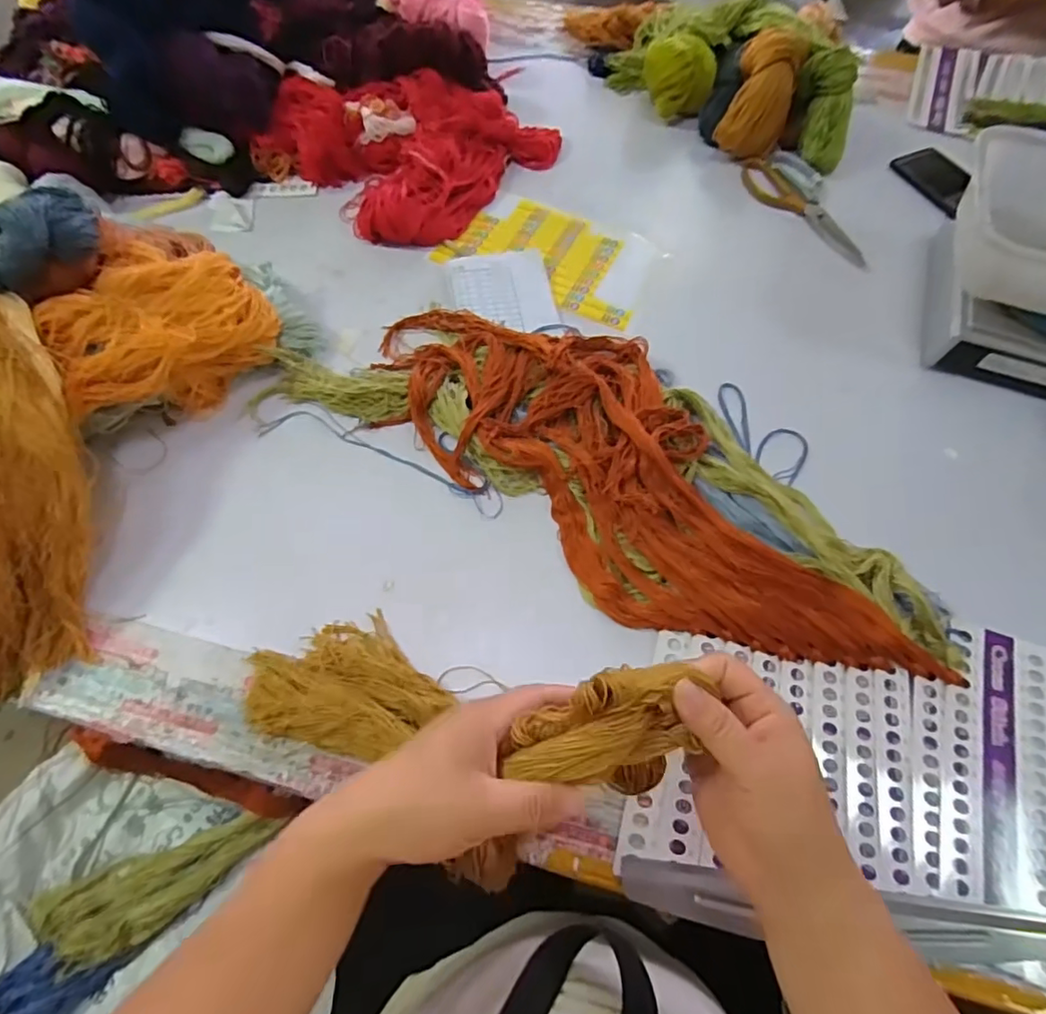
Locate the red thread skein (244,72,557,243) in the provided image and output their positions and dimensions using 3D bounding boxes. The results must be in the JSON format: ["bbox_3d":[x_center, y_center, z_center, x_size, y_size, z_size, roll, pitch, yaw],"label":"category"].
[{"bbox_3d":[-0.153,-0.485,0.727,0.295,0.063,0.298,33,68,15],"label":"red thread skein"}]

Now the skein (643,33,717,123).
[{"bbox_3d":[0.215,-0.594,0.774,0.097,0.079,0.066,18,65,8],"label":"skein"}]

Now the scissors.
[{"bbox_3d":[0.358,-0.379,0.715,0.046,0.015,0.216,-30,68,-14],"label":"scissors"}]

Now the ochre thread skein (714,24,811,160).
[{"bbox_3d":[0.310,-0.539,0.729,0.082,0.102,0.101,18,65,8],"label":"ochre thread skein"}]

